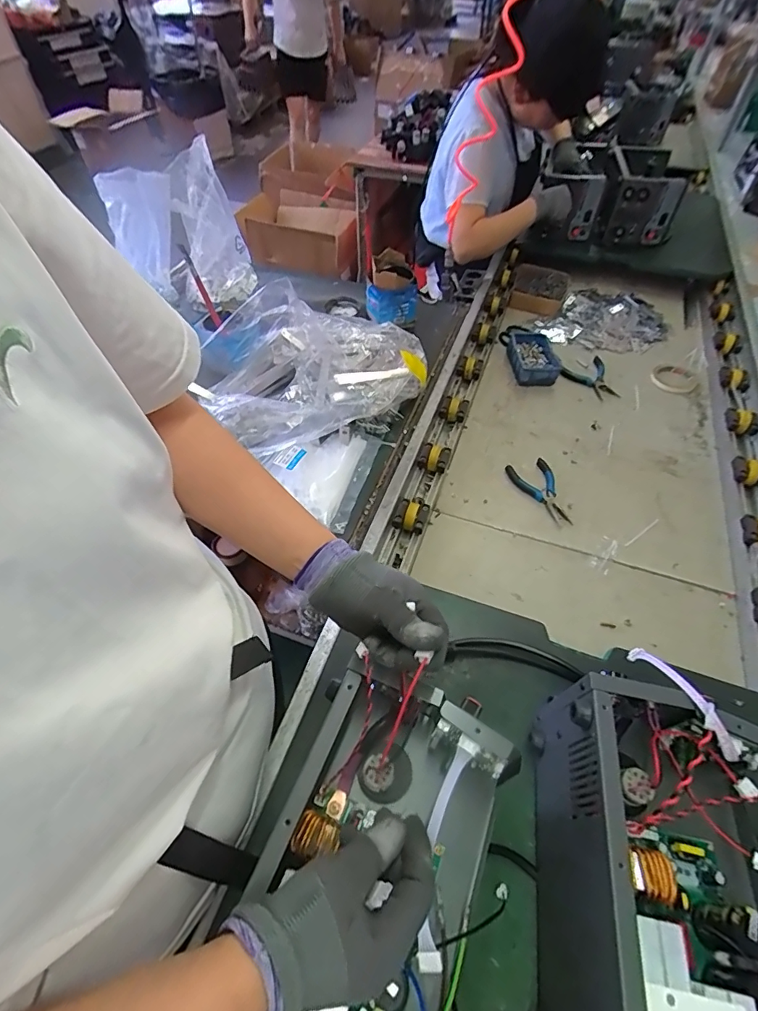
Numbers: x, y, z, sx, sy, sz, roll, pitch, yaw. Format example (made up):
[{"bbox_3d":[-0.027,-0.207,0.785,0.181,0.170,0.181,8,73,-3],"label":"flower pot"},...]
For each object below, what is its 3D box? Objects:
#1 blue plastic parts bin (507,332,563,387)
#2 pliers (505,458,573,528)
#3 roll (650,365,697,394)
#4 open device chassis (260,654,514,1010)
[{"bbox_3d":[0.357,-0.351,1.086,0.102,0.048,0.172,-3,52,-3],"label":"blue plastic parts bin"},{"bbox_3d":[0.300,-0.025,0.858,0.075,0.017,0.146,-12,53,-10],"label":"pliers"},{"bbox_3d":[0.689,-0.295,1.078,0.099,0.017,0.091,0,52,-1],"label":"roll"},{"bbox_3d":[-0.001,0.301,0.382,0.167,0.122,0.277,18,54,13],"label":"open device chassis"}]

